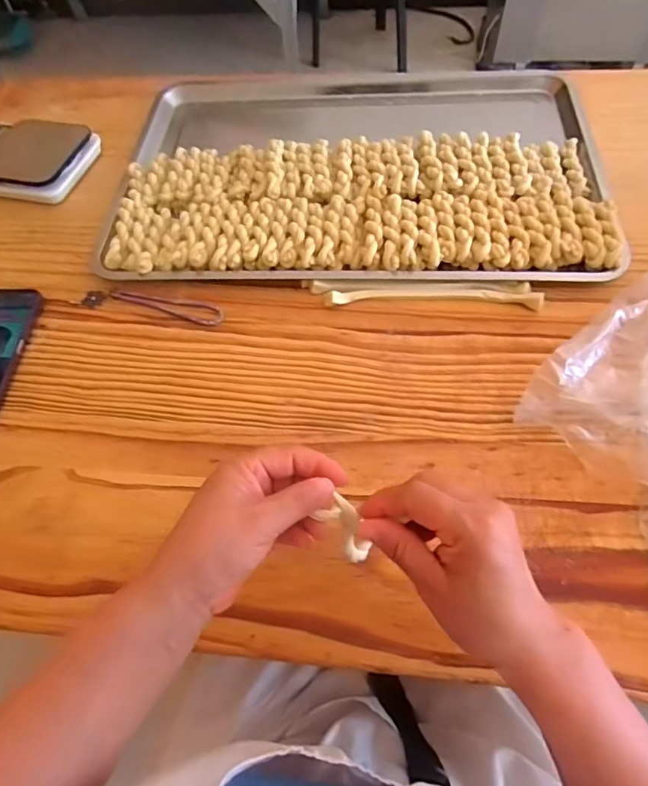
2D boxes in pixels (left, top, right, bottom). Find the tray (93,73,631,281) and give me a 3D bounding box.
[{"bbox_3d":[0.034,-0.283,0.614,0.552,0.039,0.378,2,60,5],"label":"tray"}]

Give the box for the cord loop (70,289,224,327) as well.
[{"bbox_3d":[-0.187,-0.094,0.534,0.168,0.005,0.026,11,61,10],"label":"cord loop"}]

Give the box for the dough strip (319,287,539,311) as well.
[{"bbox_3d":[0.109,-0.098,0.509,0.212,0.013,0.025,3,60,5],"label":"dough strip"}]

